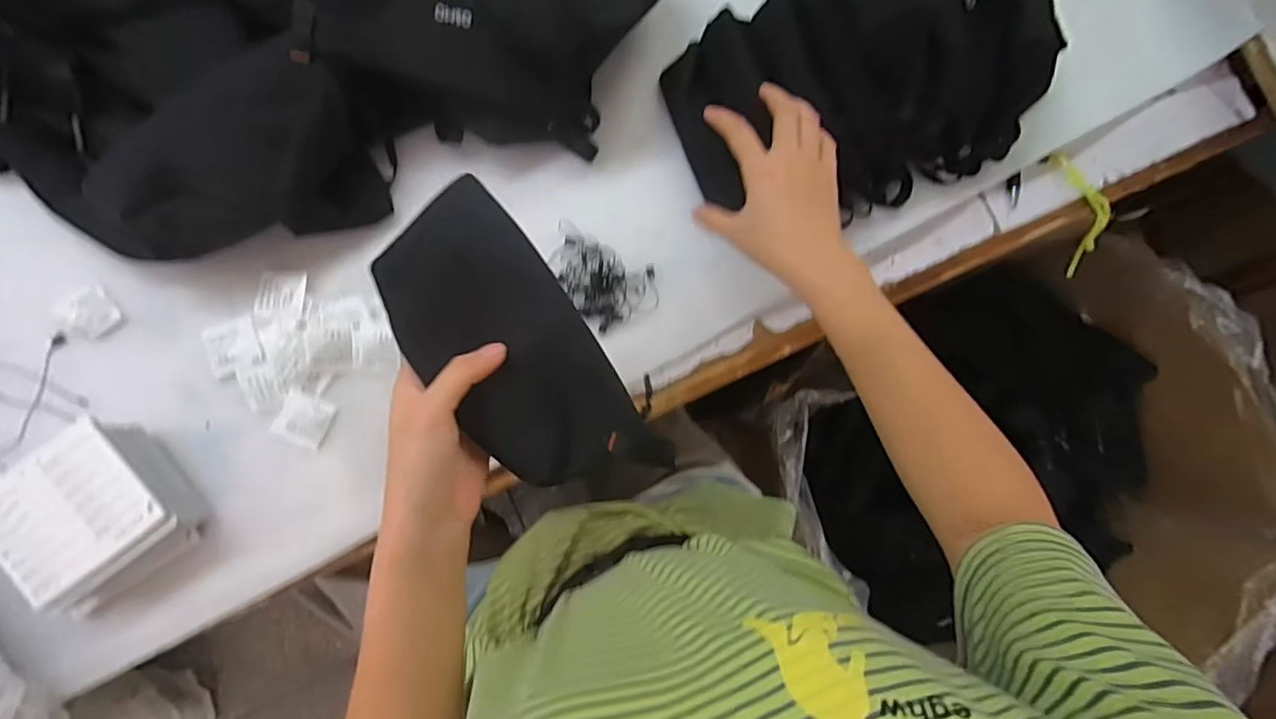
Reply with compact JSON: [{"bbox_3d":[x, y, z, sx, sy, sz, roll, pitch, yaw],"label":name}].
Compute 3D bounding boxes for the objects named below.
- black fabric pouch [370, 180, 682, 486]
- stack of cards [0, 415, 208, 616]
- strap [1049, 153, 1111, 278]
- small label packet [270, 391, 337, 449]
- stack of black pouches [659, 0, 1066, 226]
[{"bbox_3d":[-0.072,0.000,0.335,0.094,0.020,0.197,-38,98,-8],"label":"black fabric pouch"},{"bbox_3d":[-0.402,0.115,0.417,0.111,0.054,0.110,-37,90,-8],"label":"stack of cards"},{"bbox_3d":[0.480,-0.147,0.605,0.022,0.052,0.175,-48,130,-8],"label":"strap"},{"bbox_3d":[-0.275,0.050,0.461,0.040,0.006,0.039,25,82,-4],"label":"small label packet"},{"bbox_3d":[0.203,-0.262,0.479,0.341,0.112,0.233,-22,87,-8],"label":"stack of black pouches"}]

